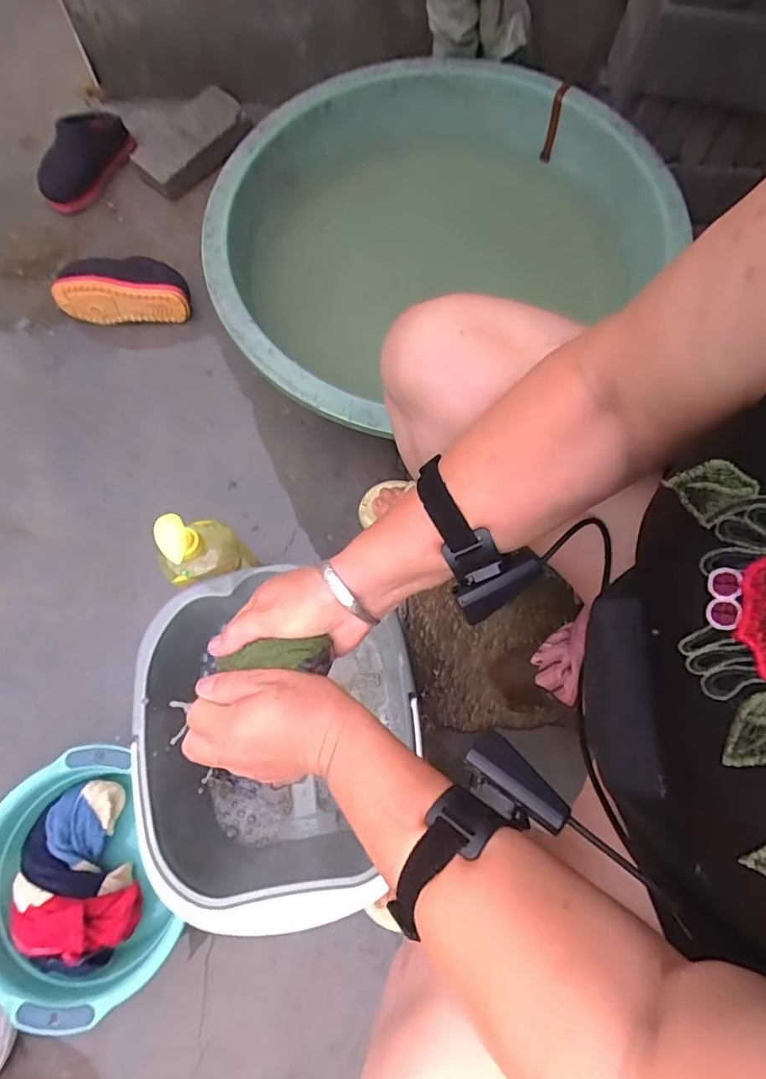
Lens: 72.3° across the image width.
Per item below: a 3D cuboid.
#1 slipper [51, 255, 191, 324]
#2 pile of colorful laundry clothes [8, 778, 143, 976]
[{"bbox_3d":[-0.439,-0.420,0.884,0.219,0.076,0.087,-3,74,-2],"label":"slipper"},{"bbox_3d":[-0.376,0.409,0.633,0.126,0.071,0.198,-22,72,-6],"label":"pile of colorful laundry clothes"}]

